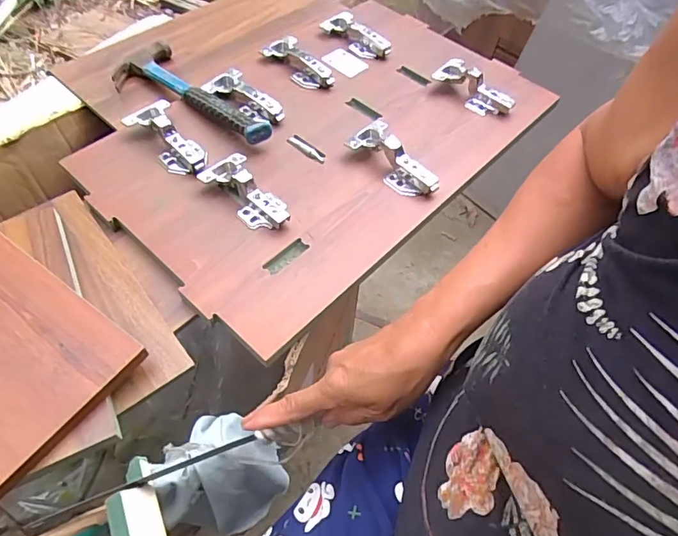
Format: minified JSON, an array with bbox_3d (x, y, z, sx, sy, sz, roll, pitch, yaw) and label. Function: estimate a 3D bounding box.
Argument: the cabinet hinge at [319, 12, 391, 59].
[{"bbox_3d":[0.023,-0.352,0.742,0.046,0.026,0.116,-32,65,-21],"label":"cabinet hinge"}]

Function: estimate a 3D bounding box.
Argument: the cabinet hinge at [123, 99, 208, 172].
[{"bbox_3d":[-0.202,-0.159,0.582,0.125,0.033,0.053,38,58,23],"label":"cabinet hinge"}]

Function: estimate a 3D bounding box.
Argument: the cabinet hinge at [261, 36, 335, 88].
[{"bbox_3d":[-0.059,-0.291,0.693,0.043,0.026,0.116,-36,66,-23],"label":"cabinet hinge"}]

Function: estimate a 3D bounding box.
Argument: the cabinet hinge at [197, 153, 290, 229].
[{"bbox_3d":[-0.098,-0.085,0.533,0.112,0.033,0.055,38,60,21],"label":"cabinet hinge"}]

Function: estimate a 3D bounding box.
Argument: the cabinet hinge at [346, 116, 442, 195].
[{"bbox_3d":[0.062,-0.125,0.571,0.051,0.033,0.111,-27,59,-23],"label":"cabinet hinge"}]

